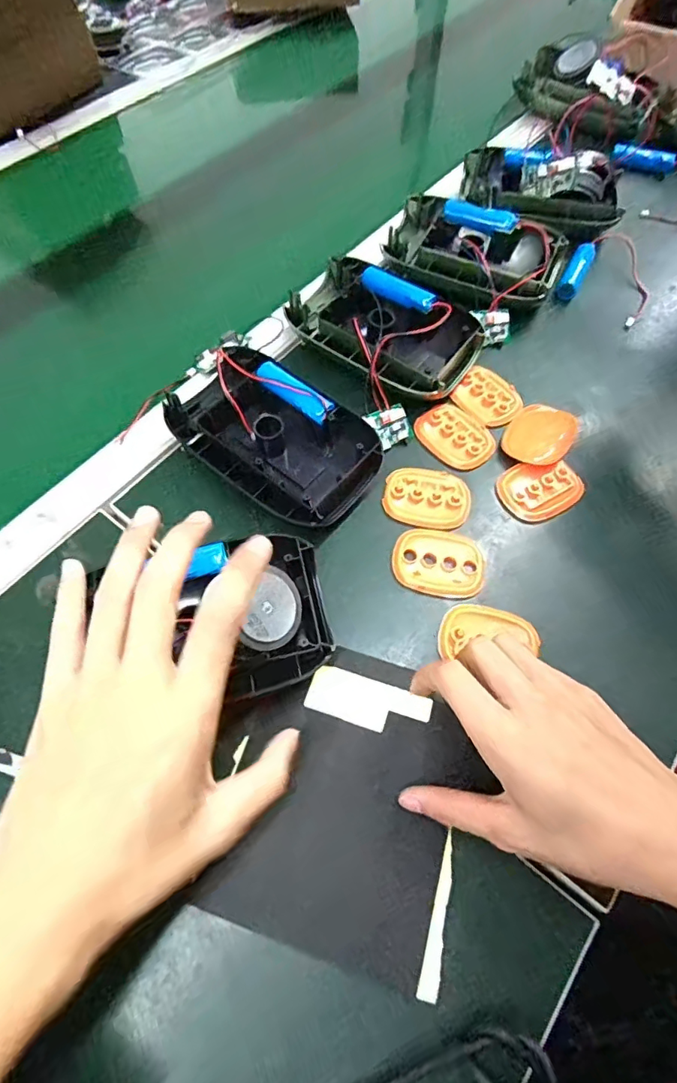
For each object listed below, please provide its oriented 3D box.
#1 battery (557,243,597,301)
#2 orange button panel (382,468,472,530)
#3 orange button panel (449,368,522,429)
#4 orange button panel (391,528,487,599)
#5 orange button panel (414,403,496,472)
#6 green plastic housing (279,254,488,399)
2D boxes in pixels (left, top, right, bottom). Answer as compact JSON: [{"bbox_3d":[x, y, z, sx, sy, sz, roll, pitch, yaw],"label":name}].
[{"bbox_3d":[0.229,-0.260,0.493,0.020,0.019,0.069,27,66,12],"label":"battery"},{"bbox_3d":[0.066,-0.032,0.378,0.062,0.004,0.048,11,63,4],"label":"orange button panel"},{"bbox_3d":[0.125,-0.120,0.428,0.056,0.009,0.042,42,70,18],"label":"orange button panel"},{"bbox_3d":[0.070,0.015,0.355,0.063,0.004,0.048,11,63,4],"label":"orange button panel"},{"bbox_3d":[0.093,-0.084,0.407,0.046,0.006,0.063,-40,71,-19],"label":"orange button panel"},{"bbox_3d":[0.033,-0.175,0.428,0.157,0.037,0.106,31,67,14],"label":"green plastic housing"}]

